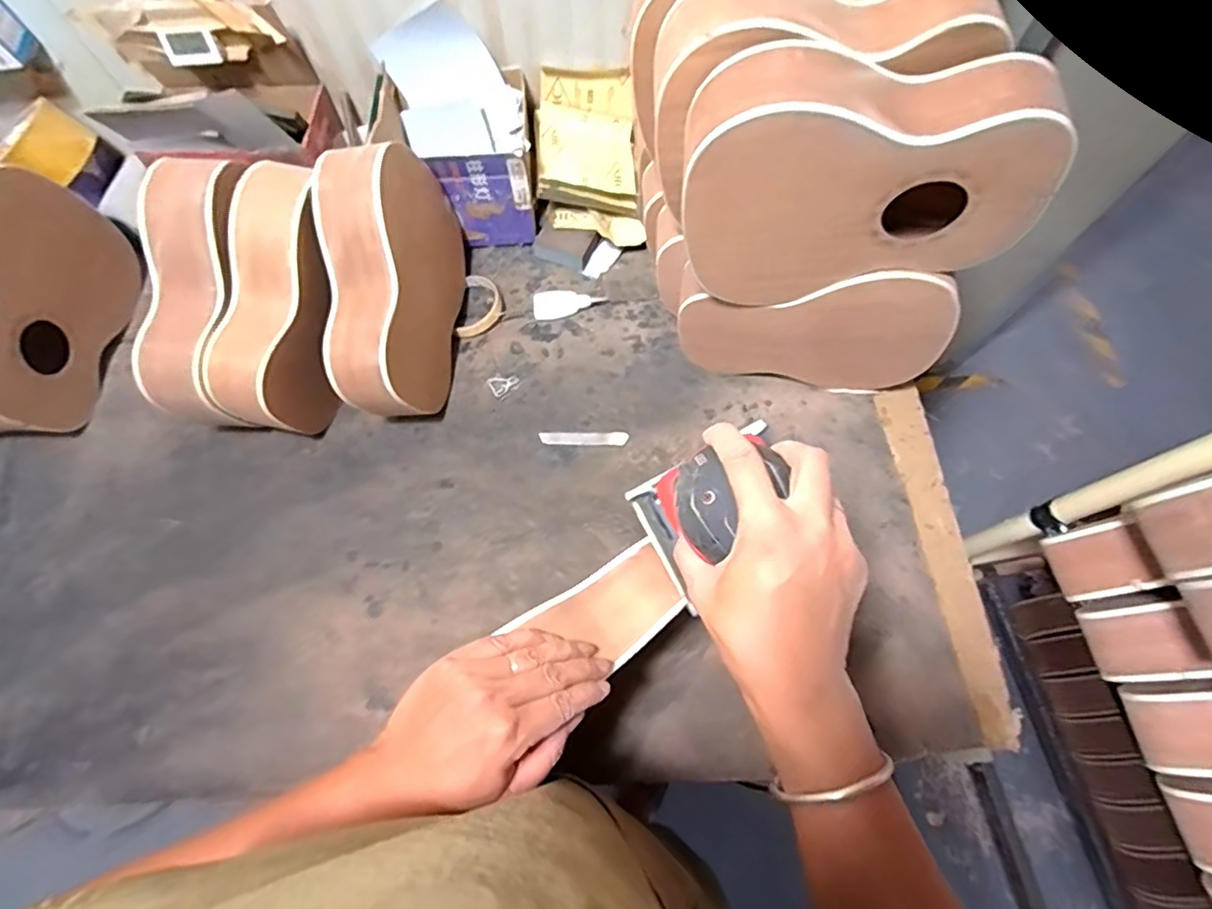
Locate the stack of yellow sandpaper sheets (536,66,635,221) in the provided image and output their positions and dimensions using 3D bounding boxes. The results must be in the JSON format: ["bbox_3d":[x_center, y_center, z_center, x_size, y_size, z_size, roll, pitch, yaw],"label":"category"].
[{"bbox_3d":[-0.023,-0.402,0.750,0.129,0.057,0.171,0,85,-12],"label":"stack of yellow sandpaper sheets"}]

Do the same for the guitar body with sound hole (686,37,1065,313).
[{"bbox_3d":[0.195,-0.211,0.471,0.266,0.190,0.075,4,68,2],"label":"guitar body with sound hole"}]

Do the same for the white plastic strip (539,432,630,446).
[{"bbox_3d":[-0.026,-0.019,0.686,0.104,0.006,0.015,1,68,1],"label":"white plastic strip"}]

